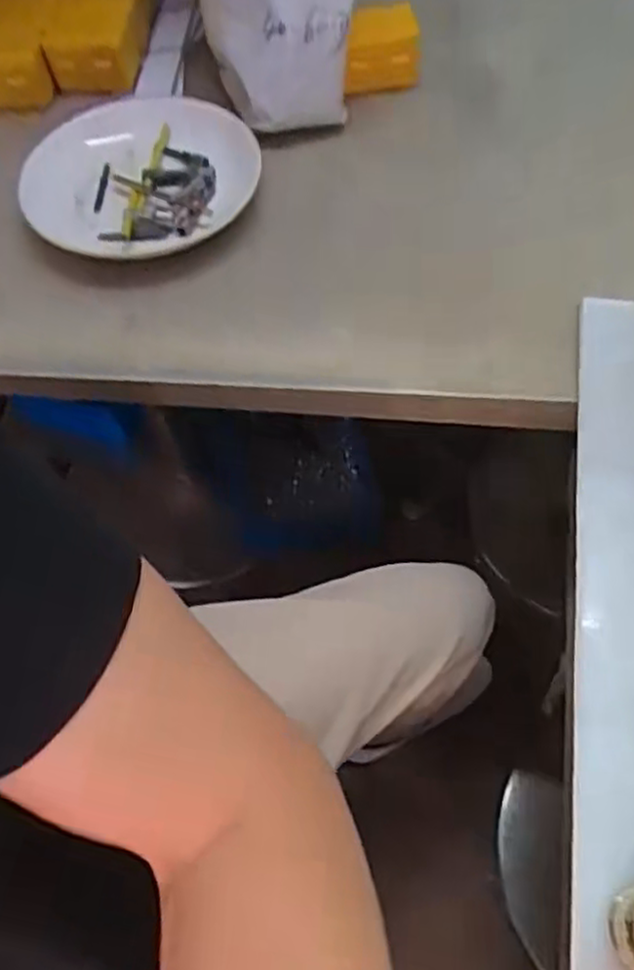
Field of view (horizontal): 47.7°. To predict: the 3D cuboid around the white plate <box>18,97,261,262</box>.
[{"bbox_3d":[-0.146,-0.261,0.618,0.174,0.031,0.193,41,71,12],"label":"white plate"}]

